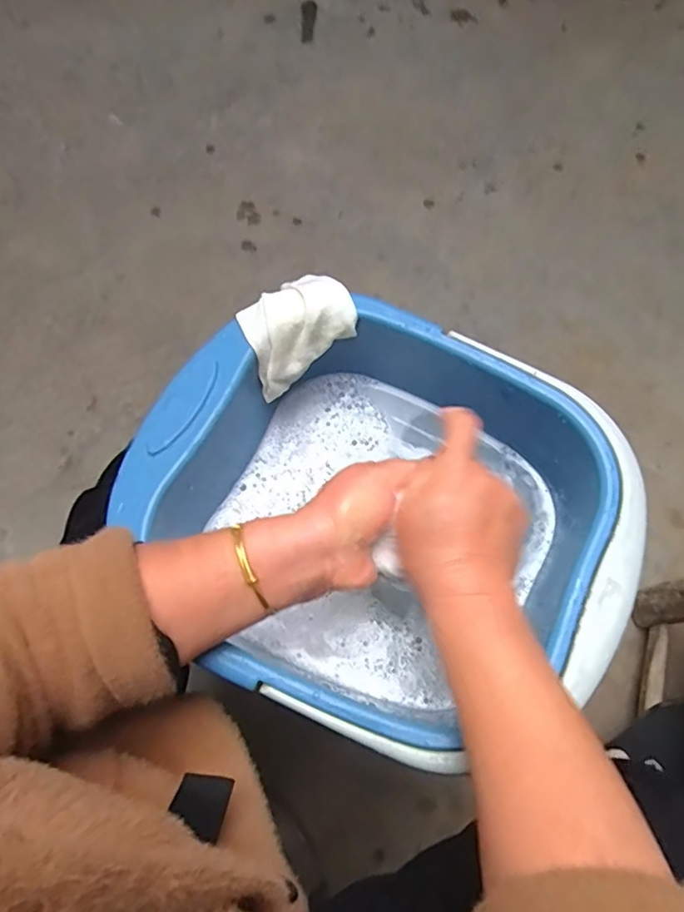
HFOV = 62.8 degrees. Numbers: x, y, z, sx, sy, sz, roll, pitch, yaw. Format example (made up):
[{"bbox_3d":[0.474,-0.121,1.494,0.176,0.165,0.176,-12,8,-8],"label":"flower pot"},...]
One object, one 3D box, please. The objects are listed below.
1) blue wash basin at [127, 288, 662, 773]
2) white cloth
[{"bbox_3d":[0.029,0.038,0.461,0.370,0.107,0.297,24,73,13],"label":"blue wash basin"},{"bbox_3d":[-0.040,-0.113,0.501,0.103,0.048,0.071,-29,70,-7],"label":"white cloth"}]

